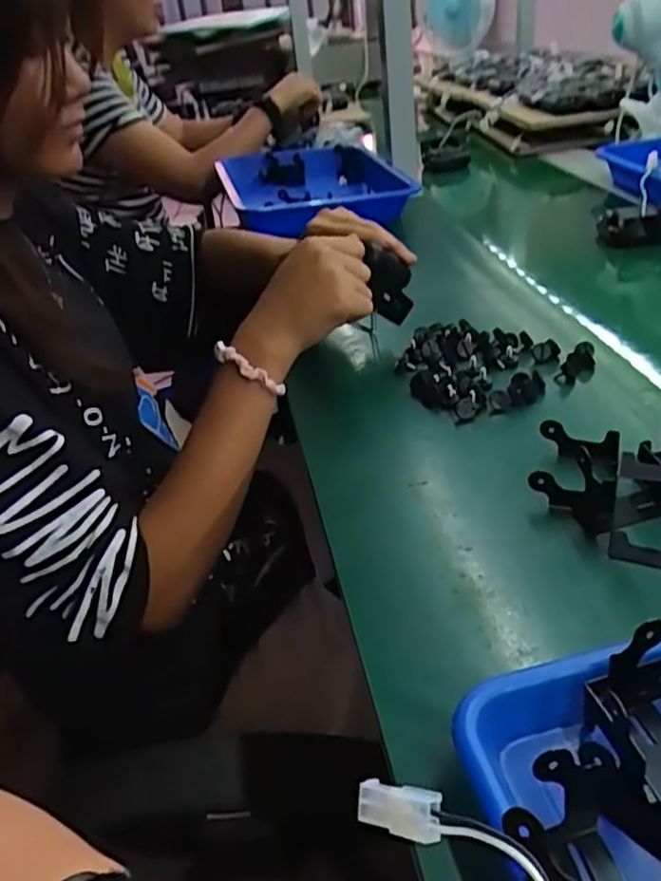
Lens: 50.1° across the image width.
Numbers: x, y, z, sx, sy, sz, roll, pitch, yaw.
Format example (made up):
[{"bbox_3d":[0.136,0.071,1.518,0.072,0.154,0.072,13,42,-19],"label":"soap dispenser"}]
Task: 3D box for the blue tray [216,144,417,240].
[{"bbox_3d":[-0.028,-0.394,1.081,0.263,0.066,0.266,-8,33,-3],"label":"blue tray"}]

